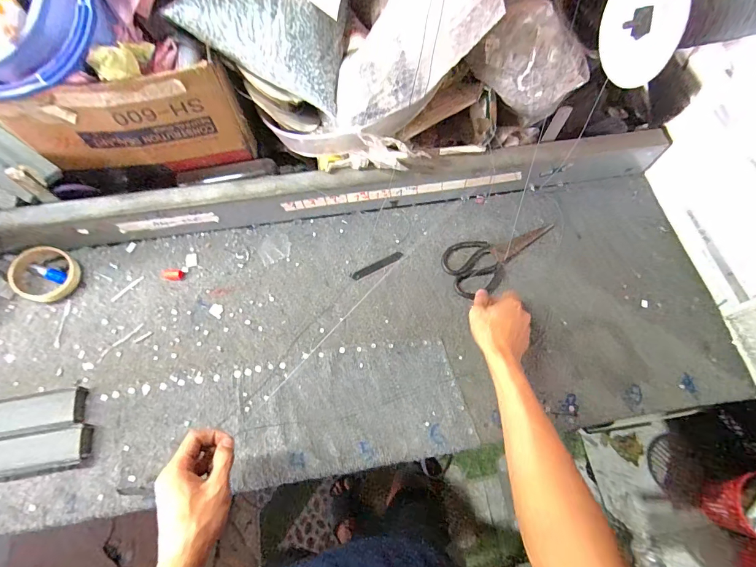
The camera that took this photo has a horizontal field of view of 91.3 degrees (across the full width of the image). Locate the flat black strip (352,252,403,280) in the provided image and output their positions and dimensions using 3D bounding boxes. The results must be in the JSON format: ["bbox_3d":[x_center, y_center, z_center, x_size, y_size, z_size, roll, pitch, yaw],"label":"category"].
[{"bbox_3d":[0.000,-0.031,0.634,0.094,0.004,0.014,-27,69,-11],"label":"flat black strip"}]

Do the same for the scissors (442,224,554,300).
[{"bbox_3d":[0.217,-0.052,0.637,0.210,0.013,0.094,-23,68,-10],"label":"scissors"}]

